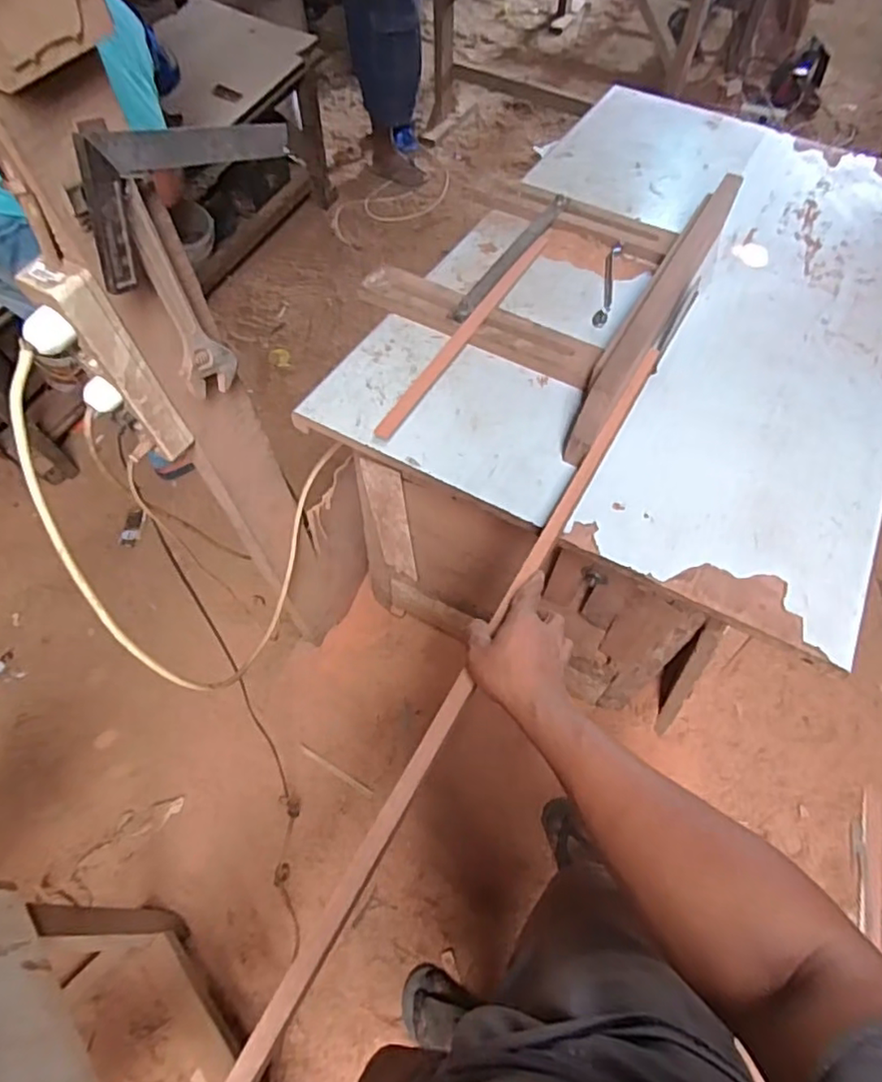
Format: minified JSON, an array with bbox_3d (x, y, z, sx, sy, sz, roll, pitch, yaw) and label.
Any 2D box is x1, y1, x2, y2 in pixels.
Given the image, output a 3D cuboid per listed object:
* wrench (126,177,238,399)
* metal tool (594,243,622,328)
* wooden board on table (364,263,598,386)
[{"bbox_3d":[-0.255,-0.231,0.587,0.023,0.226,0.062,9,62,5],"label":"wrench"},{"bbox_3d":[0.272,-0.420,0.971,0.024,0.008,0.208,14,62,7],"label":"metal tool"},{"bbox_3d":[0.054,-0.334,0.910,0.383,0.025,0.087,27,65,14],"label":"wooden board on table"}]

